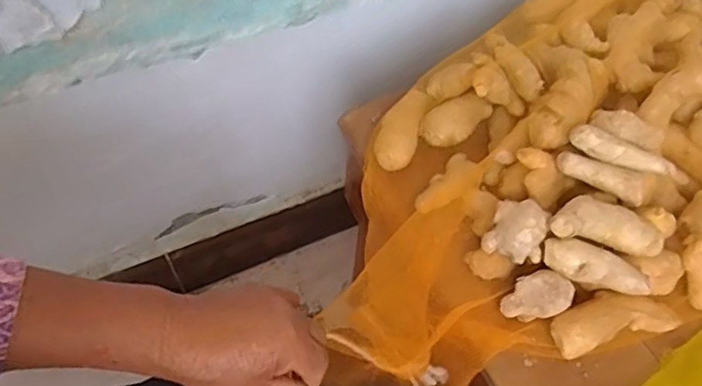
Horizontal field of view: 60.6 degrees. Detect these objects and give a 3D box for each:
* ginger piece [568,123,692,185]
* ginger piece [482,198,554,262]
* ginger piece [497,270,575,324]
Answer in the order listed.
[{"bbox_3d":[0.211,-0.028,0.453,0.090,0.024,0.013,18,58,11],"label":"ginger piece"},{"bbox_3d":[0.123,0.027,0.446,0.042,0.026,0.041,16,58,10],"label":"ginger piece"},{"bbox_3d":[0.136,0.075,0.441,0.052,0.025,0.034,-18,93,15],"label":"ginger piece"}]

